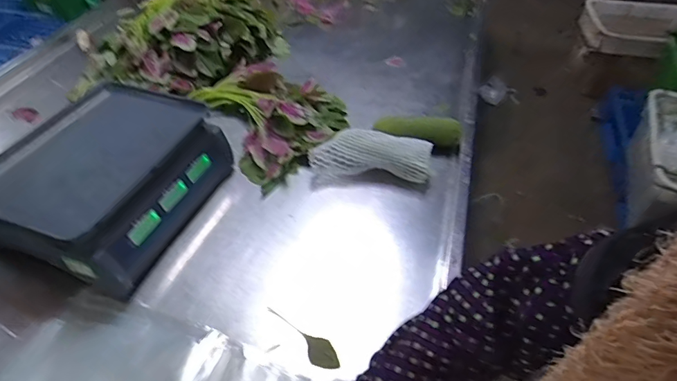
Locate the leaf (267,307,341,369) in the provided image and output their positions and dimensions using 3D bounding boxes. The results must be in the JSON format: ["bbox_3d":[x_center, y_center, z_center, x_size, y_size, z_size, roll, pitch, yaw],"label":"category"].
[{"bbox_3d":[-0.047,0.202,0.615,0.038,0.005,0.128,-35,55,-27],"label":"leaf"}]

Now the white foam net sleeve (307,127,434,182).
[{"bbox_3d":[0.061,-0.068,0.828,0.220,0.076,0.065,4,47,4],"label":"white foam net sleeve"}]

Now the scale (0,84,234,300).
[{"bbox_3d":[-0.401,-0.029,0.738,0.308,0.127,0.328,15,49,15],"label":"scale"}]

